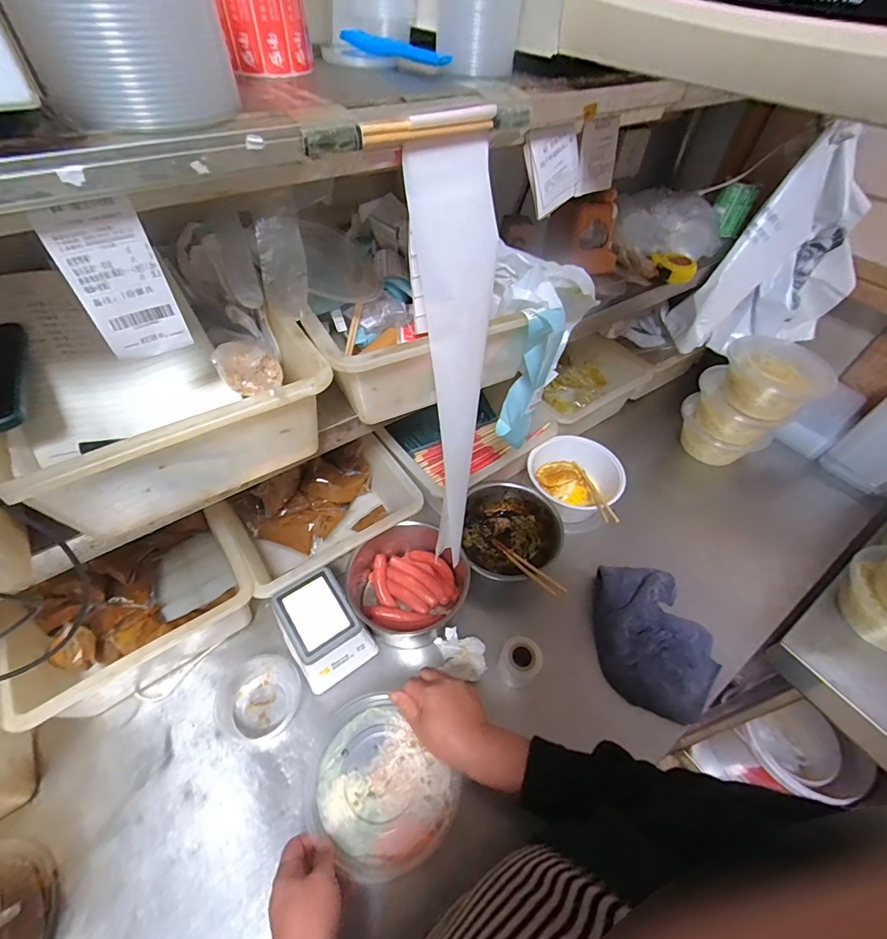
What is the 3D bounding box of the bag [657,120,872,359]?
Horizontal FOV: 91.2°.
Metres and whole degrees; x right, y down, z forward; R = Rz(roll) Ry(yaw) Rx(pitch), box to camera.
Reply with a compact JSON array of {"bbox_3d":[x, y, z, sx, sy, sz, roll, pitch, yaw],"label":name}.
[{"bbox_3d":[0.634,-0.408,0.814,0.279,0.329,0.144,-17,49,-18],"label":"bag"}]

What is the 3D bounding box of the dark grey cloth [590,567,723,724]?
[{"bbox_3d":[0.308,0.244,0.642,0.182,0.066,0.185,20,49,16],"label":"dark grey cloth"}]

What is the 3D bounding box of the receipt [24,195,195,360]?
[{"bbox_3d":[-0.225,-0.128,0.307,0.054,0.111,0.004,-28,62,-24],"label":"receipt"}]

